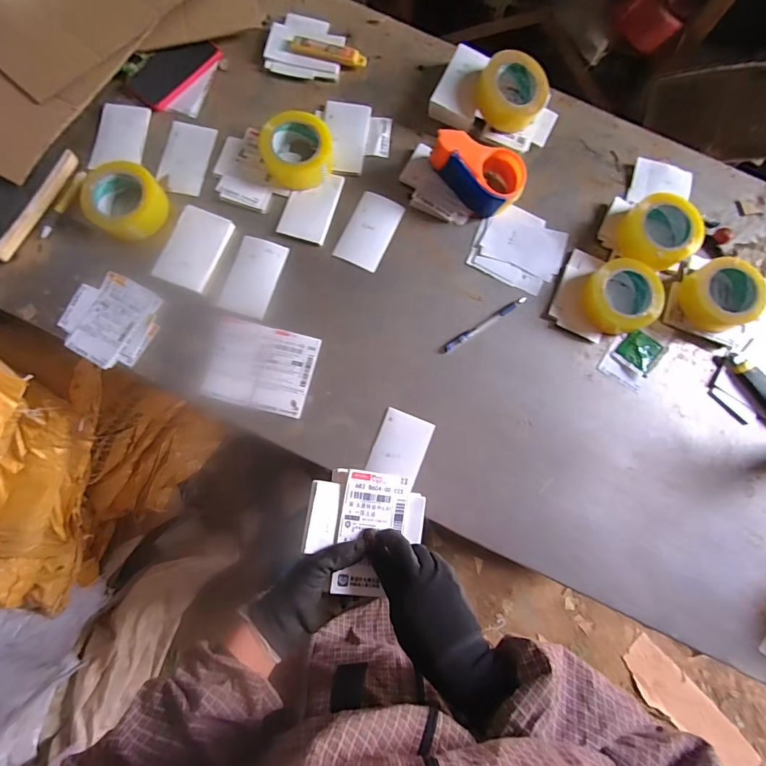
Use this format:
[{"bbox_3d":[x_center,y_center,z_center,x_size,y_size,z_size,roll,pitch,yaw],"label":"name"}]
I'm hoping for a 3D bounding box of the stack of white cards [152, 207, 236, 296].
[{"bbox_3d":[-0.304,-0.217,0.654,0.087,0.010,0.129,21,83,2],"label":"stack of white cards"}]

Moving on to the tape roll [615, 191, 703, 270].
[{"bbox_3d":[0.448,-0.245,0.657,0.104,0.067,0.118,-36,85,-5],"label":"tape roll"}]

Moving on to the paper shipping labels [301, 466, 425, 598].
[{"bbox_3d":[-0.018,0.163,0.450,0.131,0.016,0.125,12,75,-13],"label":"paper shipping labels"}]

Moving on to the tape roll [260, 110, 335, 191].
[{"bbox_3d":[-0.139,-0.383,0.667,0.110,0.045,0.111,0,83,-1],"label":"tape roll"}]

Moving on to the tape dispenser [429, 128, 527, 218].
[{"bbox_3d":[0.159,-0.352,0.657,0.152,0.072,0.092,44,84,4],"label":"tape dispenser"}]

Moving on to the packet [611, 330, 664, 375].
[{"bbox_3d":[0.420,-0.053,0.660,0.057,0.009,0.066,40,84,4],"label":"packet"}]

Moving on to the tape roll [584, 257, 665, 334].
[{"bbox_3d":[0.387,-0.142,0.649,0.118,0.050,0.115,0,82,-4],"label":"tape roll"}]

